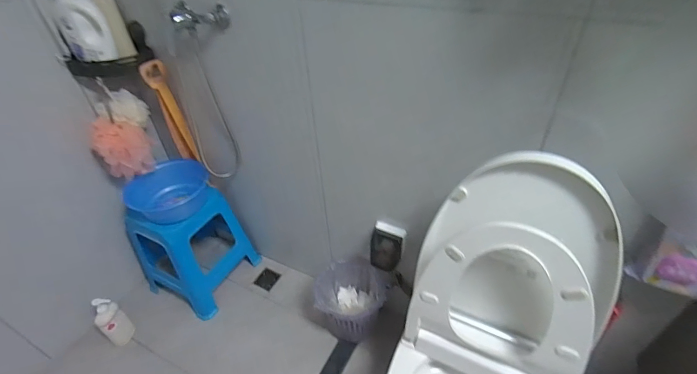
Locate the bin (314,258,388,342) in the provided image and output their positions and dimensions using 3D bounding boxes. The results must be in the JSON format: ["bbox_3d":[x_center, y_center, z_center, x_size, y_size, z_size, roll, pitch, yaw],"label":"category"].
[{"bbox_3d":[0.005,0.464,1.441,0.226,0.312,0.246,-3,42,3],"label":"bin"}]

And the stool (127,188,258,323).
[{"bbox_3d":[-0.717,0.252,1.649,0.356,0.492,0.410,17,47,24],"label":"stool"}]

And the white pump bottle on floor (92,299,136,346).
[{"bbox_3d":[-0.964,0.565,1.479,0.092,0.246,0.097,-28,46,-23],"label":"white pump bottle on floor"}]

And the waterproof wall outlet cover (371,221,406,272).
[{"bbox_3d":[0.137,0.212,1.252,0.112,0.165,0.091,10,44,17],"label":"waterproof wall outlet cover"}]

